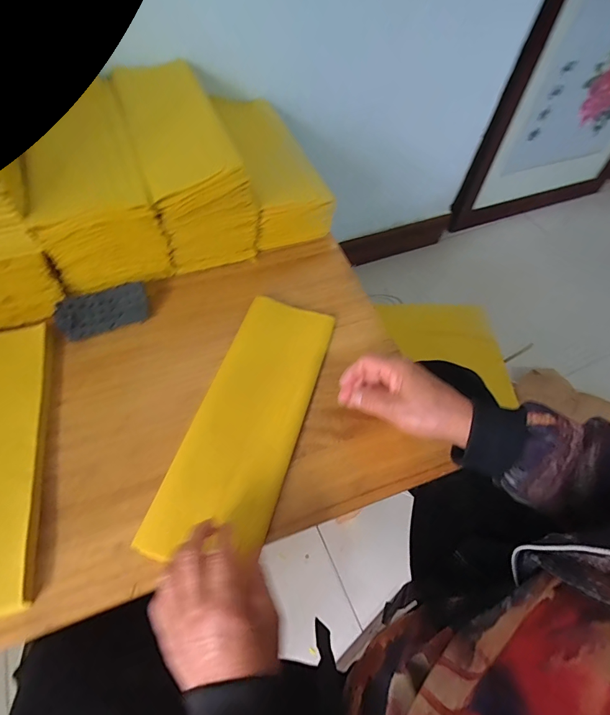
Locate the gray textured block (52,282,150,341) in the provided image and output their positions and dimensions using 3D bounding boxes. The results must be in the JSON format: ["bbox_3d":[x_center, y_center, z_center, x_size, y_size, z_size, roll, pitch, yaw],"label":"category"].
[{"bbox_3d":[-0.258,-0.063,0.474,0.108,0.025,0.061,-18,61,-15],"label":"gray textured block"}]

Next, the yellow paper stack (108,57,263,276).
[{"bbox_3d":[-0.180,-0.290,0.555,0.134,0.134,0.309,-21,62,-16],"label":"yellow paper stack"}]

